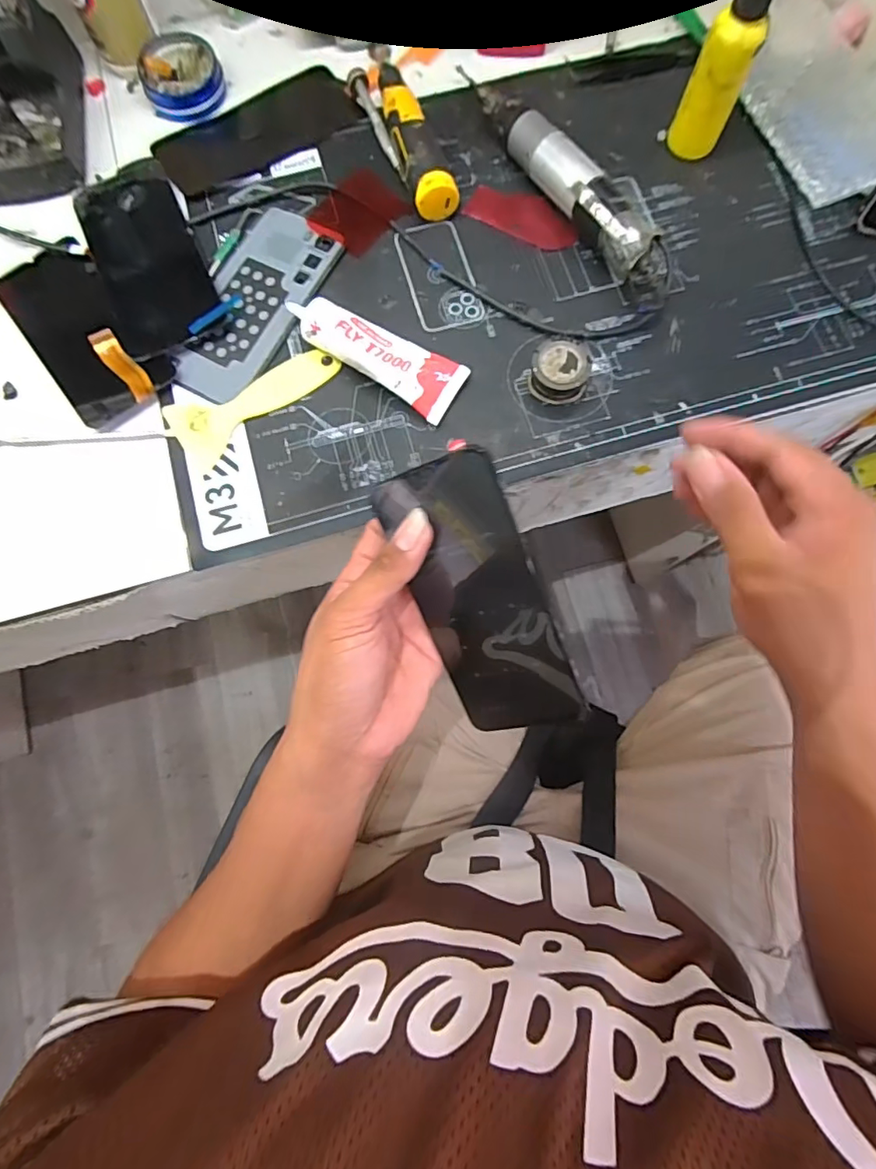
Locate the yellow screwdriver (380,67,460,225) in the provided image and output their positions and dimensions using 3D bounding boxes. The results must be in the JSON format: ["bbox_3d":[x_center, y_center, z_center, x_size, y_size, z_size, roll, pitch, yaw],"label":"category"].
[{"bbox_3d":[-0.017,-0.334,0.395,0.032,0.029,0.131,-17,78,-3],"label":"yellow screwdriver"}]

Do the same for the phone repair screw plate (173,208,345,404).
[{"bbox_3d":[-0.130,-0.201,0.379,0.064,0.004,0.153,26,79,6],"label":"phone repair screw plate"}]

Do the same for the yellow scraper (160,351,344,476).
[{"bbox_3d":[-0.127,-0.130,0.364,0.119,0.004,0.050,-36,80,-7],"label":"yellow scraper"}]

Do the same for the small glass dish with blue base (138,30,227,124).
[{"bbox_3d":[-0.204,-0.403,0.417,0.060,0.022,0.059,0,78,1],"label":"small glass dish with blue base"}]

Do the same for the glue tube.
[{"bbox_3d":[-0.043,-0.160,0.360,0.124,0.027,0.042,31,80,7],"label":"glue tube"}]

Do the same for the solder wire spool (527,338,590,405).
[{"bbox_3d":[0.082,-0.144,0.357,0.037,0.024,0.037,0,78,1],"label":"solder wire spool"}]

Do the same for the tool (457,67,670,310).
[{"bbox_3d":[0.096,-0.288,0.381,0.034,0.039,0.227,-30,79,-6],"label":"tool"}]

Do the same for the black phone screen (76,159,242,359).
[{"bbox_3d":[-0.215,-0.243,0.389,0.081,0.012,0.161,-29,79,-5],"label":"black phone screen"}]

